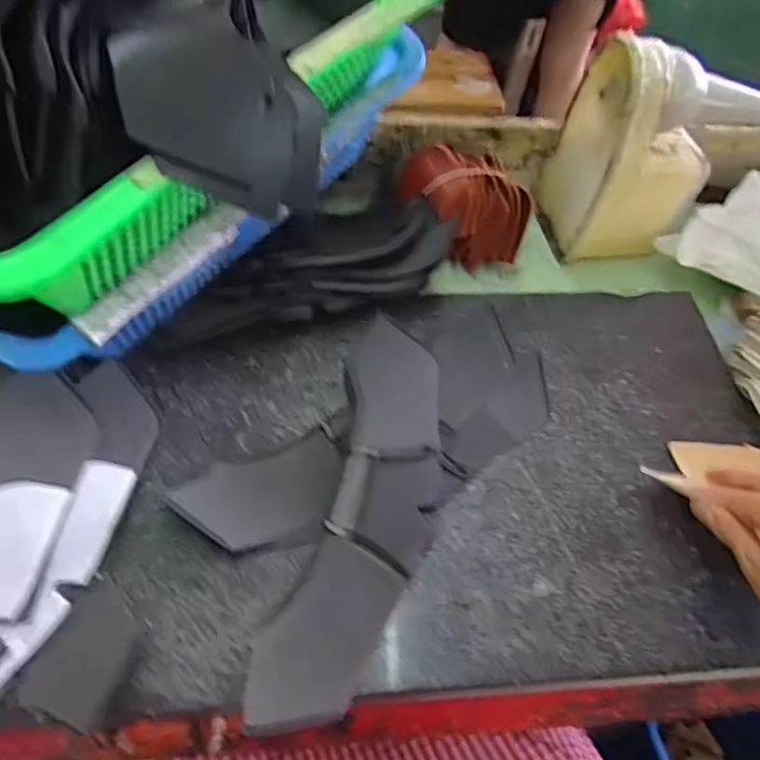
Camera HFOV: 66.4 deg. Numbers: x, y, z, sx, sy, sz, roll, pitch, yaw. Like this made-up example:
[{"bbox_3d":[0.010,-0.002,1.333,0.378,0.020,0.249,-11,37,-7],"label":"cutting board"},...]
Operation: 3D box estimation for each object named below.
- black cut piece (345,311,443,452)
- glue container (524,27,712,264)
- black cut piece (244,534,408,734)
[{"bbox_3d":[0.012,0.003,0.468,0.069,0.019,0.117,-2,55,-6],"label":"black cut piece"},{"bbox_3d":[0.249,-0.230,0.576,0.113,0.189,0.112,-7,56,-9],"label":"glue container"},{"bbox_3d":[-0.036,0.164,0.372,0.066,0.008,0.121,27,59,8],"label":"black cut piece"}]

